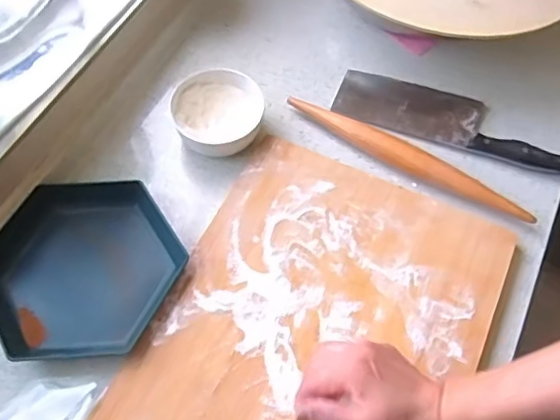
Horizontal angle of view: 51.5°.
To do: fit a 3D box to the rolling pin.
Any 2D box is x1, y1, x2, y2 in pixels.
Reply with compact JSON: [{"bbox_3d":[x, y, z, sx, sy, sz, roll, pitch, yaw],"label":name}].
[{"bbox_3d":[0.145,-0.063,0.683,0.306,0.032,0.029,32,65,14],"label":"rolling pin"}]

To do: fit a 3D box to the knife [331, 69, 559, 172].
[{"bbox_3d":[0.213,-0.120,0.724,0.283,0.028,0.089,18,62,7],"label":"knife"}]

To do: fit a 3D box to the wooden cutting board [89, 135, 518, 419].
[{"bbox_3d":[0.021,0.150,0.567,0.304,0.022,0.455,24,63,10],"label":"wooden cutting board"}]

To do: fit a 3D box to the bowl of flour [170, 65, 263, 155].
[{"bbox_3d":[-0.075,-0.116,0.699,0.106,0.050,0.101,1,61,-2],"label":"bowl of flour"}]

